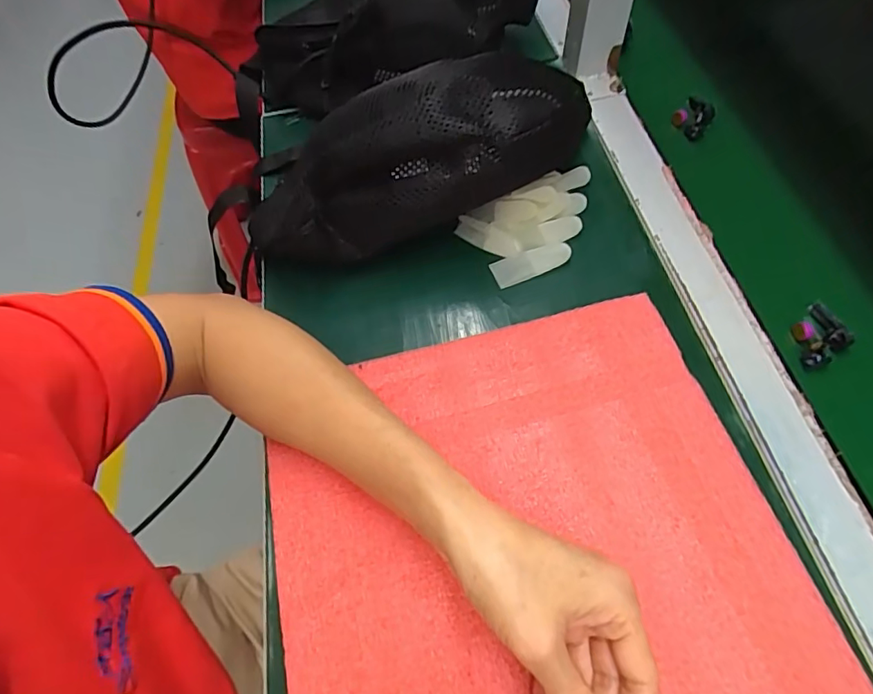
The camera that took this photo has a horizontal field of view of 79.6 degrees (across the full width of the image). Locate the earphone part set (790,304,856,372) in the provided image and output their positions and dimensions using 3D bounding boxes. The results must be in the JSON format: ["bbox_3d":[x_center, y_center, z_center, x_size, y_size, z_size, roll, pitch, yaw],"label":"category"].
[{"bbox_3d":[0.246,-0.006,0.338,0.039,0.011,0.032,-31,63,-14],"label":"earphone part set"}]

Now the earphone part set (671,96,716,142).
[{"bbox_3d":[0.220,-0.198,0.451,0.030,0.016,0.039,27,65,18],"label":"earphone part set"}]

